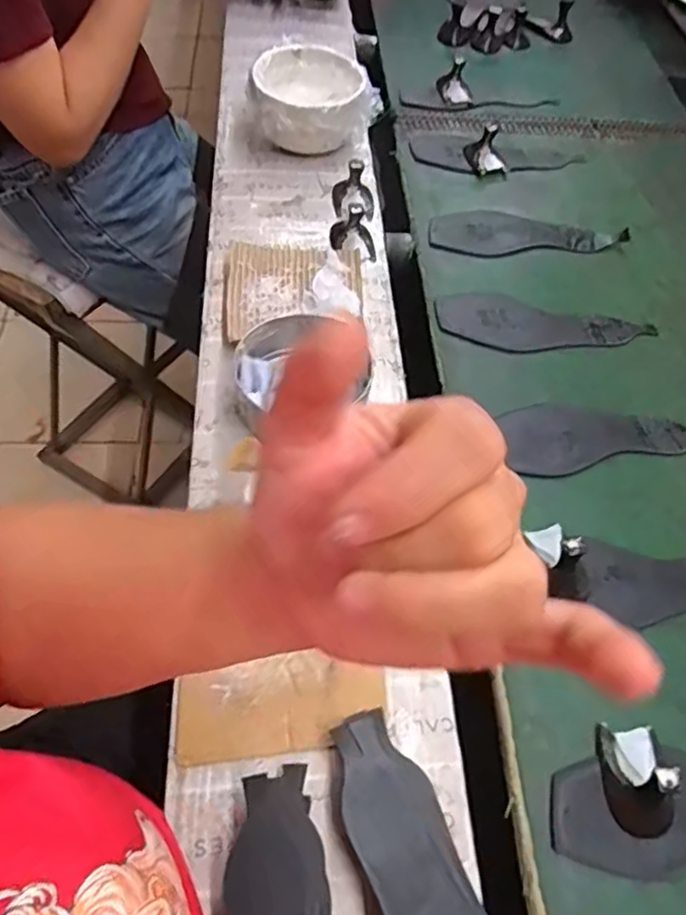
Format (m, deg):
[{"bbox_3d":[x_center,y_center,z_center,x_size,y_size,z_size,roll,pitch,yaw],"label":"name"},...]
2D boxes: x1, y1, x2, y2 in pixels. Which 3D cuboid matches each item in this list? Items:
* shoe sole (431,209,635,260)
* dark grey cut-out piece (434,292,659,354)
[{"bbox_3d":[0.225,-0.276,0.776,0.239,0.005,0.092,-4,57,-7],"label":"shoe sole"},{"bbox_3d":[0.217,-0.138,0.687,0.232,0.008,0.075,10,57,2],"label":"dark grey cut-out piece"}]

